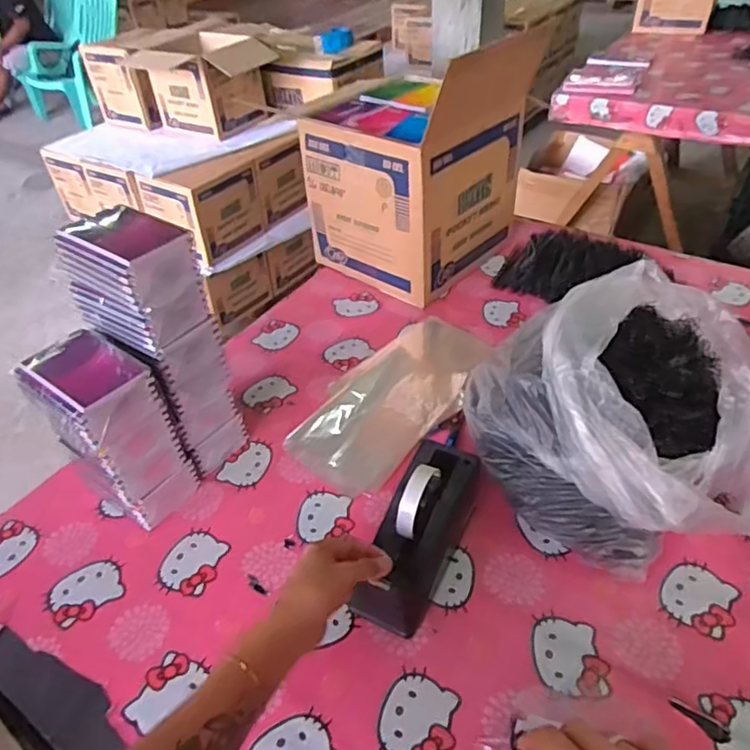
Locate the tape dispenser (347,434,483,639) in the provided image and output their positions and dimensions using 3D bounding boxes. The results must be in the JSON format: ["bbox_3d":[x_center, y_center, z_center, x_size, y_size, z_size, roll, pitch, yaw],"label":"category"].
[{"bbox_3d":[0.052,0.172,0.683,0.079,0.127,0.212,19,46,24],"label":"tape dispenser"}]

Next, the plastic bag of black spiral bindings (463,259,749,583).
[{"bbox_3d":[0.312,0.045,0.733,0.347,0.219,0.290,-16,43,-13],"label":"plastic bag of black spiral bindings"}]

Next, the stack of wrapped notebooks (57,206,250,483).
[{"bbox_3d":[-0.277,-0.024,0.769,0.131,0.338,0.114,18,46,23],"label":"stack of wrapped notebooks"}]

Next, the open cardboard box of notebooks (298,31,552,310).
[{"bbox_3d":[0.077,-0.387,1.104,0.328,0.403,0.297,27,50,31],"label":"open cardboard box of notebooks"}]

